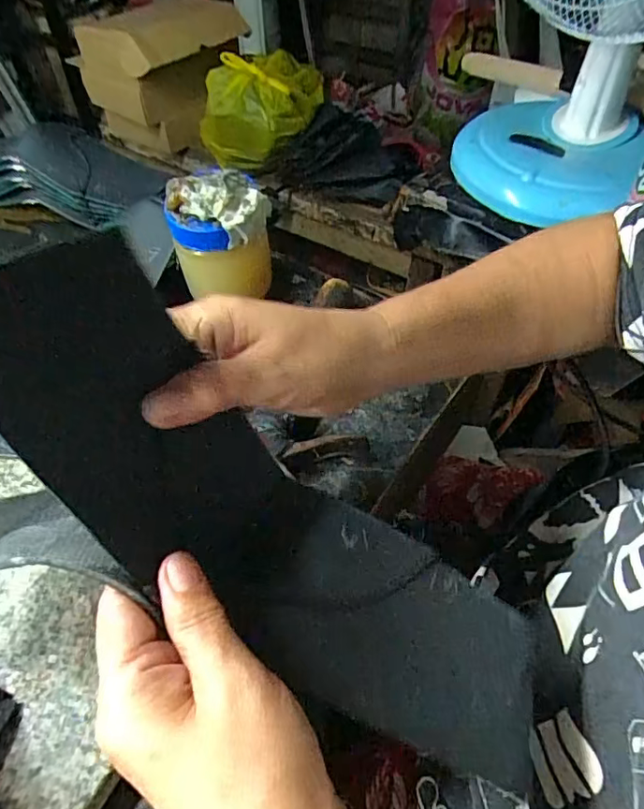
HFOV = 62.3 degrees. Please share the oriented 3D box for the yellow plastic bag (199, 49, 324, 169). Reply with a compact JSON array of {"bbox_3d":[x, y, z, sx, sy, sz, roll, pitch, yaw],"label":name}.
[{"bbox_3d":[-0.122,-0.645,1.141,0.224,0.164,0.282,9,56,6],"label":"yellow plastic bag"}]

